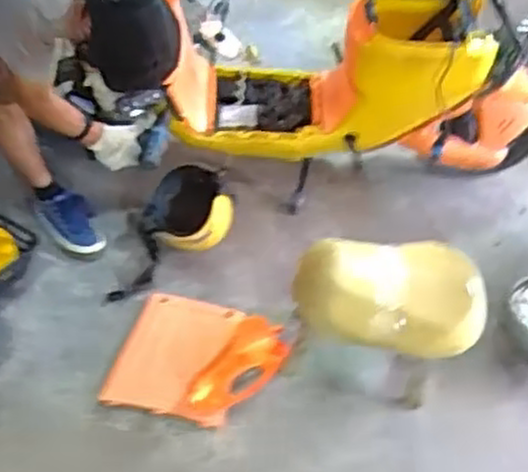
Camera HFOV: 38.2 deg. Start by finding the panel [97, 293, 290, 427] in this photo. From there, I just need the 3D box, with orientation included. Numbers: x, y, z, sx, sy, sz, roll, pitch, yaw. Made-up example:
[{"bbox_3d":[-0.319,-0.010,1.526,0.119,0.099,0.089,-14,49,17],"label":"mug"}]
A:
[{"bbox_3d":[-0.147,0.255,1.775,0.381,0.145,0.333,11,48,4],"label":"panel"}]

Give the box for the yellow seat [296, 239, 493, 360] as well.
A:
[{"bbox_3d":[0.272,0.113,1.653,0.398,0.177,0.248,12,46,4],"label":"yellow seat"}]

